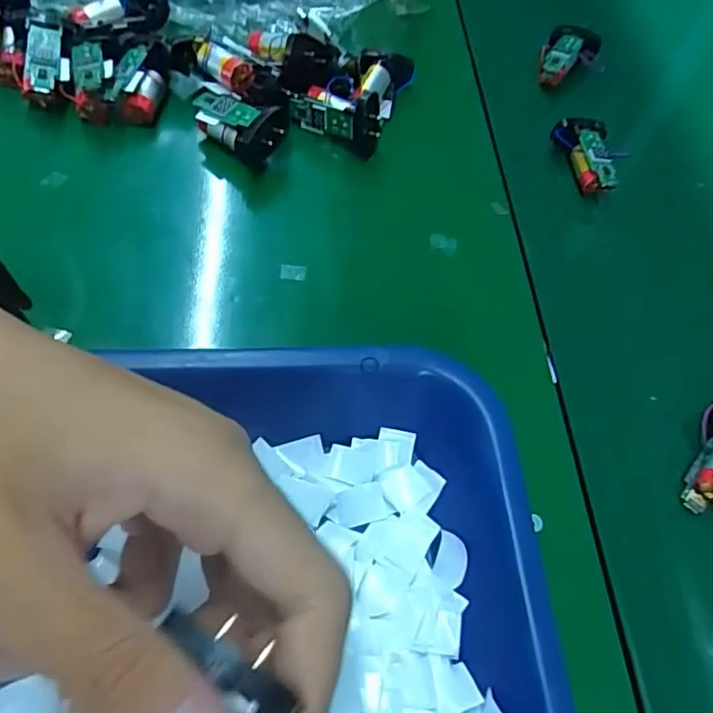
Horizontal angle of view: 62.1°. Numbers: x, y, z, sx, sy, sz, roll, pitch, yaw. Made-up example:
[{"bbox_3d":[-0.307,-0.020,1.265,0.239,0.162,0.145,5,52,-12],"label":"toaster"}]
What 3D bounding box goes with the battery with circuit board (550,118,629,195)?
[{"bbox_3d":[0.134,-0.117,0.343,0.031,0.016,0.048,-8,61,-9],"label":"battery with circuit board"}]

